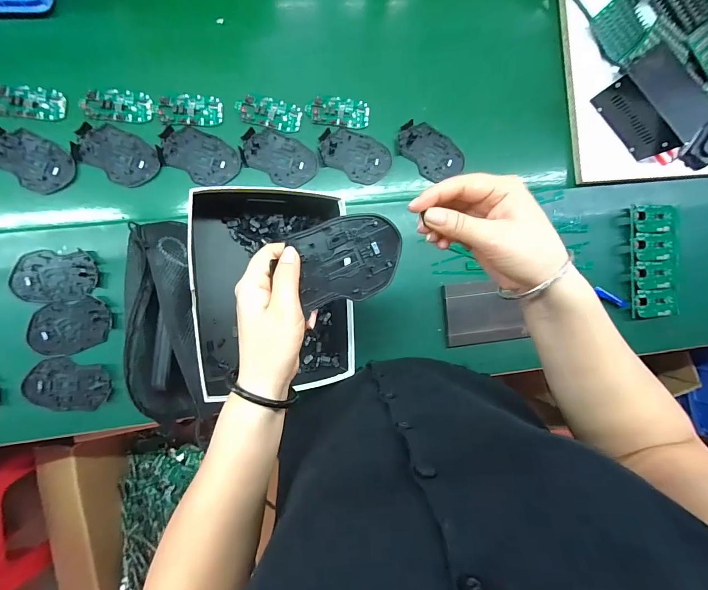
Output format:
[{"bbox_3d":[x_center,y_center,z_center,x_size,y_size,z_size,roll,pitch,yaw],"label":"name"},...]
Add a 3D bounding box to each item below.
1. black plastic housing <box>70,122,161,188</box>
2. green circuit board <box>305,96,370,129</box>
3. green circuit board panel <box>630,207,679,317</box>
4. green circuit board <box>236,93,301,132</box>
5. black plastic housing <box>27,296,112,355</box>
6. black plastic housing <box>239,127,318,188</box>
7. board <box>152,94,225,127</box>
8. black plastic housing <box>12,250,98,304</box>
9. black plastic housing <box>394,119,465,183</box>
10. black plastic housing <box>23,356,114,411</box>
[{"bbox_3d":[-0.348,-0.205,0.511,0.116,0.007,0.069,27,88,-8],"label":"black plastic housing"},{"bbox_3d":[-0.025,-0.287,0.545,0.097,0.004,0.047,1,91,-8],"label":"green circuit board"},{"bbox_3d":[0.513,-0.057,0.597,0.095,0.024,0.185,-3,91,-6],"label":"green circuit board panel"},{"bbox_3d":[-0.129,-0.280,0.533,0.096,0.004,0.046,10,90,-8],"label":"green circuit board"},{"bbox_3d":[-0.413,0.046,0.508,0.110,0.011,0.073,-12,93,-7],"label":"black plastic housing"},{"bbox_3d":[-0.116,-0.212,0.539,0.114,0.008,0.070,27,88,-8],"label":"black plastic housing"},{"bbox_3d":[-0.247,-0.276,0.519,0.095,0.006,0.046,-2,92,-8],"label":"board"},{"bbox_3d":[-0.431,-0.026,0.502,0.109,0.007,0.071,-2,92,-8],"label":"black plastic housing"},{"bbox_3d":[0.124,-0.231,0.563,0.114,0.010,0.073,37,87,-7],"label":"black plastic housing"},{"bbox_3d":[-0.418,0.132,0.508,0.114,0.009,0.074,14,90,-8],"label":"black plastic housing"}]

